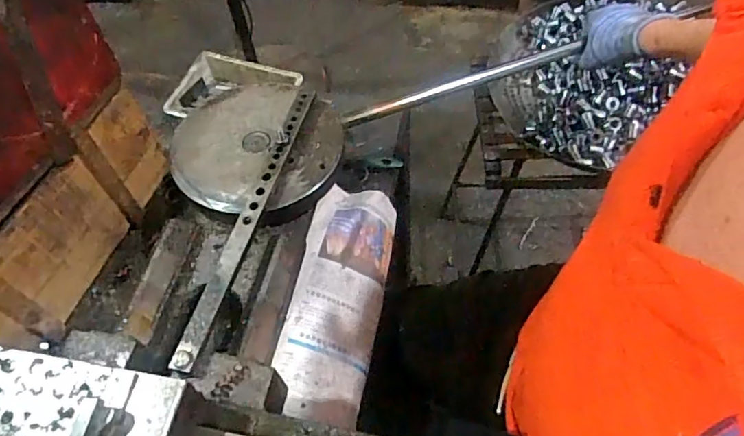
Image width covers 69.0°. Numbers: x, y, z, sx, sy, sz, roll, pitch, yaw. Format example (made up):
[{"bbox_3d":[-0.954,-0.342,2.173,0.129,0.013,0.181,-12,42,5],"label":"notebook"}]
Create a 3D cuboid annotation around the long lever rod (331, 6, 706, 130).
[{"bbox_3d":[0.114,-0.165,0.665,0.317,0.017,0.015,-20,57,-12],"label":"long lever rod"}]

